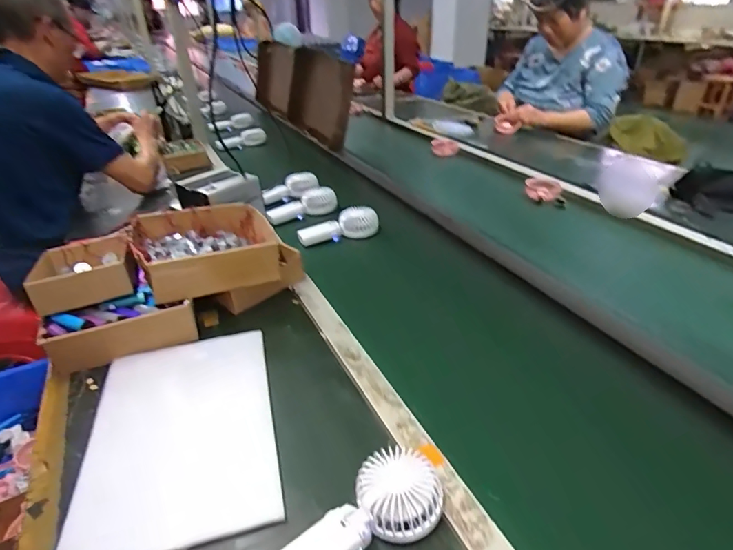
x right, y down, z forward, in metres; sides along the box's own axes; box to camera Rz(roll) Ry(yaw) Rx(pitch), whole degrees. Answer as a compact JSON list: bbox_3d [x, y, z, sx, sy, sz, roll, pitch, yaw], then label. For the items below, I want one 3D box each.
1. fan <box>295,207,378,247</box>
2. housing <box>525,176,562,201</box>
[{"bbox_3d":[-0.064,-0.113,1.077,0.192,0.042,0.070,-15,35,-20],"label":"fan"},{"bbox_3d":[0.465,-0.226,1.223,0.088,0.040,0.061,6,33,11],"label":"housing"}]

